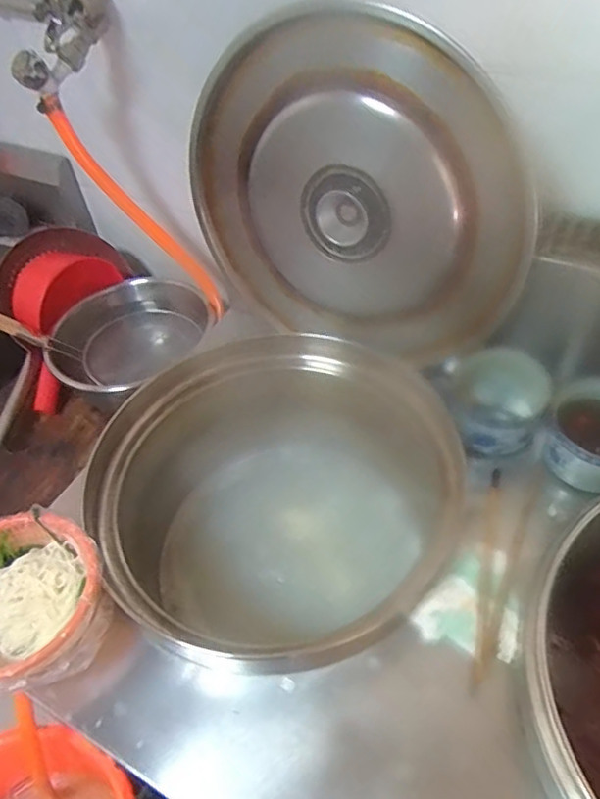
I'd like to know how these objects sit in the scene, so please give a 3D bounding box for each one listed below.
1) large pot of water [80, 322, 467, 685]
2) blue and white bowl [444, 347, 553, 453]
[{"bbox_3d":[-0.027,0.145,0.825,0.439,0.223,0.438,-3,49,3],"label":"large pot of water"},{"bbox_3d":[0.255,0.004,0.758,0.116,0.070,0.111,-3,49,3],"label":"blue and white bowl"}]

